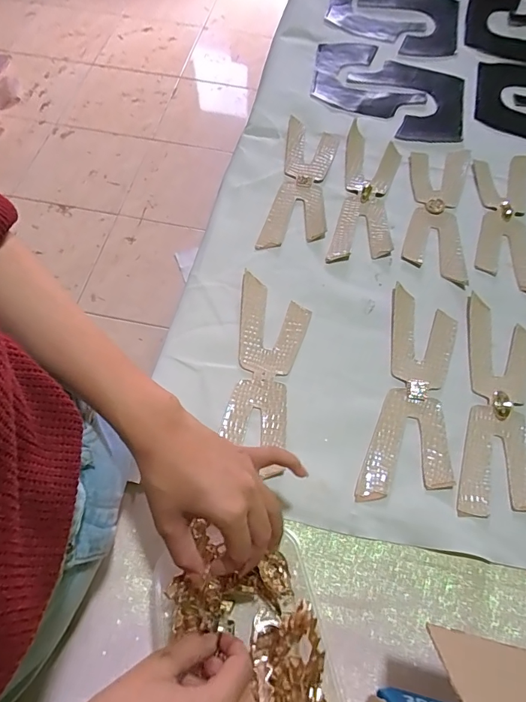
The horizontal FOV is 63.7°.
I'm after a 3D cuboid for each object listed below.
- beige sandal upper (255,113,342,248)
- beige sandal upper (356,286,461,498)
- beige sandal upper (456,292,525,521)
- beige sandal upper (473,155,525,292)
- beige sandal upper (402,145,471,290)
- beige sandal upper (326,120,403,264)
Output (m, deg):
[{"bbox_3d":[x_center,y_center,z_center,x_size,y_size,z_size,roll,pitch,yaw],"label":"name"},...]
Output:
[{"bbox_3d":[0.055,-0.225,0.570,0.077,0.005,0.231,11,66,6],"label":"beige sandal upper"},{"bbox_3d":[0.161,0.043,0.440,0.081,0.005,0.235,15,66,8],"label":"beige sandal upper"},{"bbox_3d":[0.246,0.053,0.435,0.073,0.005,0.237,14,66,7],"label":"beige sandal upper"},{"bbox_3d":[0.315,-0.174,0.546,0.077,0.009,0.227,10,65,5],"label":"beige sandal upper"},{"bbox_3d":[0.227,-0.186,0.549,0.075,0.008,0.226,12,66,6],"label":"beige sandal upper"},{"bbox_3d":[0.141,-0.212,0.562,0.073,0.008,0.236,11,66,6],"label":"beige sandal upper"}]

